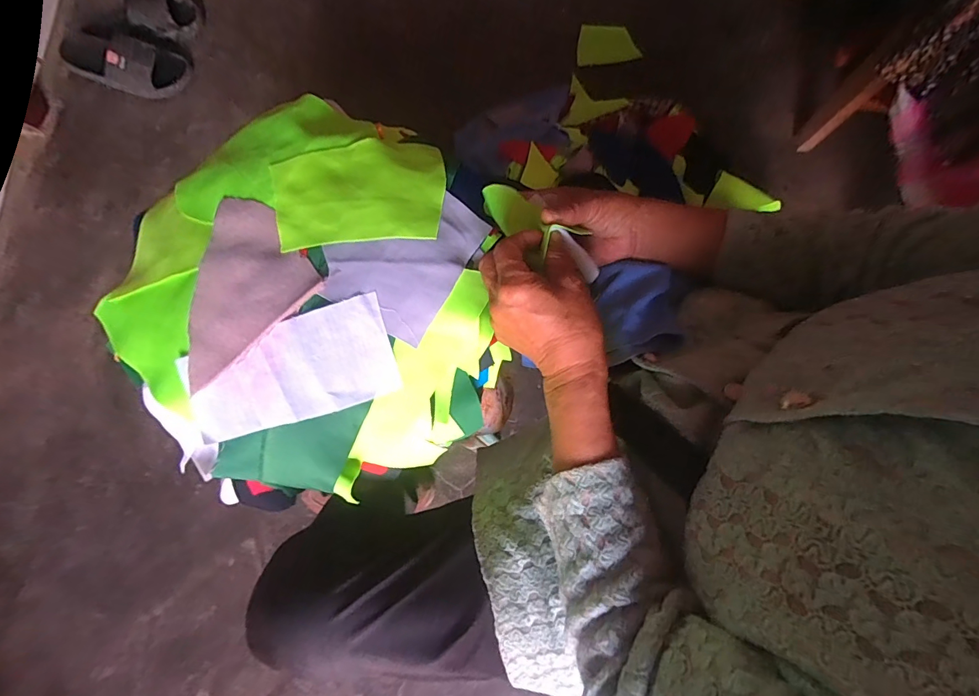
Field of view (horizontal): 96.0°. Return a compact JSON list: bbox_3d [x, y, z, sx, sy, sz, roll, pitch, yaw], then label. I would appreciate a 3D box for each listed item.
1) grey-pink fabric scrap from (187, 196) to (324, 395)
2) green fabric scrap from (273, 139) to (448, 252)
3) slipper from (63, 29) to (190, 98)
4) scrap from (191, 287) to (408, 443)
[{"bbox_3d":[-0.215,-0.052,0.360,0.126,0.015,0.112,-39,78,-9],"label":"grey-pink fabric scrap"},{"bbox_3d":[-0.112,-0.139,0.389,0.140,0.031,0.110,-7,77,1],"label":"green fabric scrap"},{"bbox_3d":[-0.825,-0.640,0.995,0.260,0.075,0.119,6,75,2],"label":"slipper"},{"bbox_3d":[-0.157,0.017,0.350,0.159,0.007,0.079,-17,96,-2],"label":"scrap"}]

